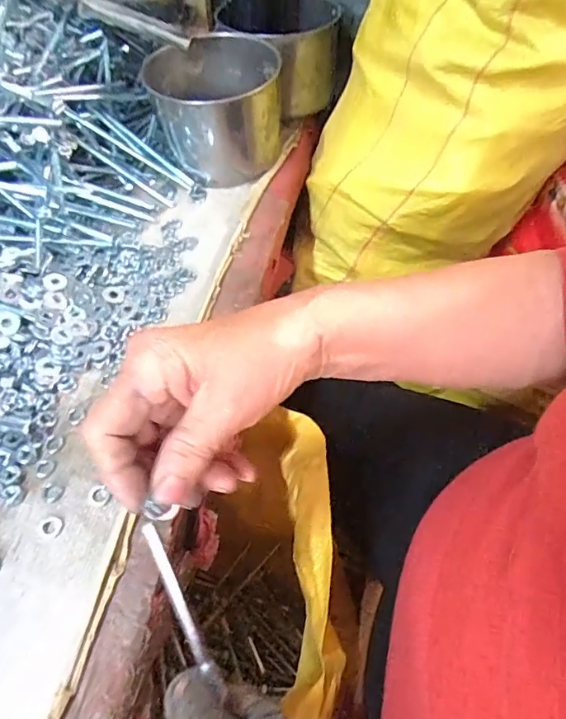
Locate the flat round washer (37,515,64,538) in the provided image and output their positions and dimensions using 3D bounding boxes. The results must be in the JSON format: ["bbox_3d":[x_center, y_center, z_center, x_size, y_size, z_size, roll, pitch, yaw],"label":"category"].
[{"bbox_3d":[-0.147,0.105,0.320,0.016,0.004,0.013,13,54,12],"label":"flat round washer"}]

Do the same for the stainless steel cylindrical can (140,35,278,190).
[{"bbox_3d":[-0.066,-0.257,0.531,0.115,0.112,0.113,-8,53,-4],"label":"stainless steel cylindrical can"}]

